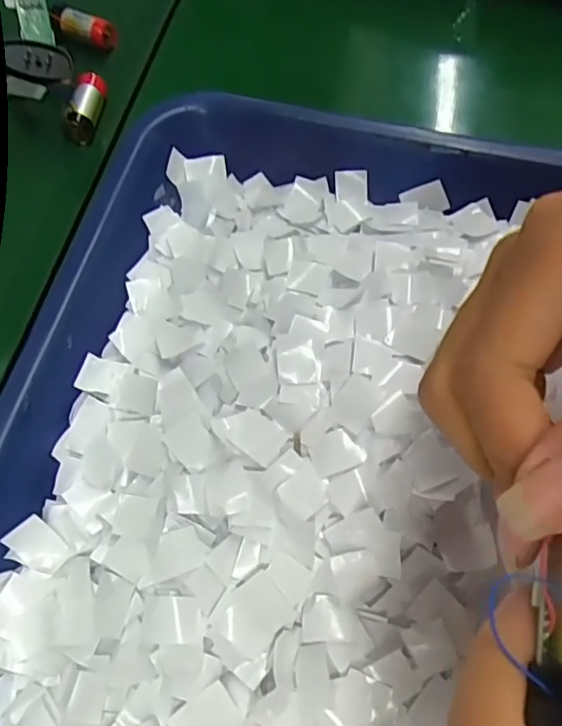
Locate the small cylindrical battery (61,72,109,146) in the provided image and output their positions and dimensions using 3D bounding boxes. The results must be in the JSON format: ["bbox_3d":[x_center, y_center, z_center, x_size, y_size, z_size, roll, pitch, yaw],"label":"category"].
[{"bbox_3d":[-0.106,-0.138,0.307,0.015,0.016,0.035,12,68,3],"label":"small cylindrical battery"}]

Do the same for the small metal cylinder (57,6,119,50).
[{"bbox_3d":[-0.111,-0.193,0.326,0.033,0.014,0.012,13,69,-13],"label":"small metal cylinder"}]

